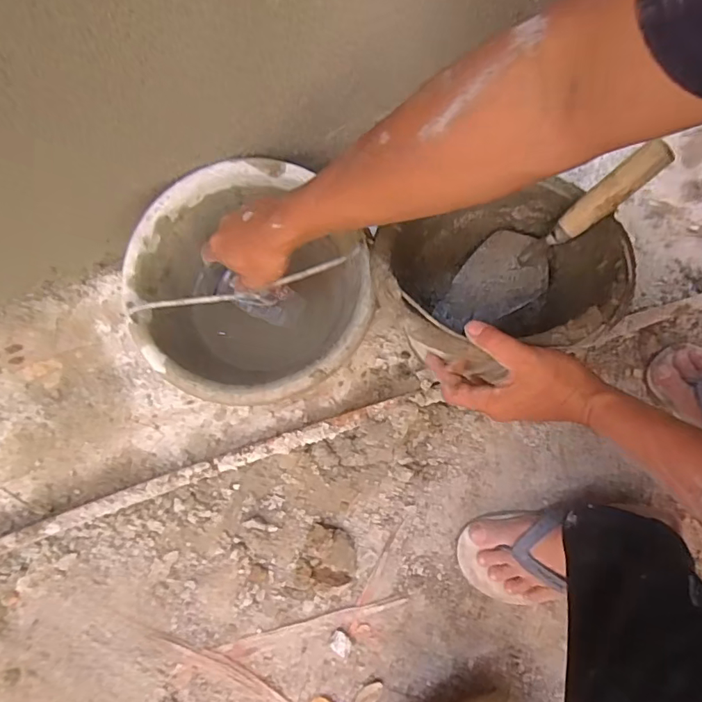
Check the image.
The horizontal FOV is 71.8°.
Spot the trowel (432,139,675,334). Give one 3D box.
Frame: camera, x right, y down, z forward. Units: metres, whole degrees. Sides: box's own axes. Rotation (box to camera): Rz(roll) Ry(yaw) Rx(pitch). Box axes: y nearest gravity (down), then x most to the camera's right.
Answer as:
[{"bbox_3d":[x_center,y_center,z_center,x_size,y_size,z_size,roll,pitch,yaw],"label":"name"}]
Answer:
[{"bbox_3d":[0.199,-0.106,0.559,0.071,0.232,0.112,-25,78,-47],"label":"trowel"}]

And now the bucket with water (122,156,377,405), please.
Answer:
[{"bbox_3d":[-0.104,-0.061,0.575,0.250,0.181,0.249,0,81,1],"label":"bucket with water"}]

